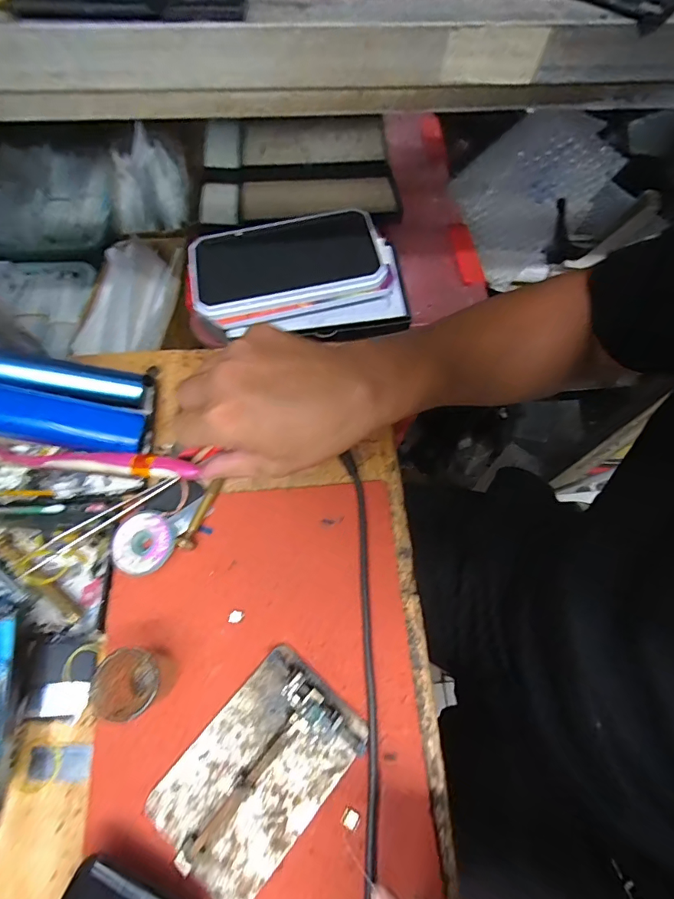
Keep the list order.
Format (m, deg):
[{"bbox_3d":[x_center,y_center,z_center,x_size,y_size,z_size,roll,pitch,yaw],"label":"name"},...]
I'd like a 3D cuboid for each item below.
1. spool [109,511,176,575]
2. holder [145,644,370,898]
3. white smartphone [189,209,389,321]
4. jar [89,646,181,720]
[{"bbox_3d":[-0.139,0.068,0.317,0.044,0.016,0.042,1,65,-2],"label":"spool"},{"bbox_3d":[-0.046,0.191,0.263,0.080,0.018,0.118,39,70,15],"label":"holder"},{"bbox_3d":[-0.049,-0.176,0.417,0.178,0.015,0.101,-8,68,-1],"label":"white smartphone"},{"bbox_3d":[-0.126,0.142,0.269,0.040,0.043,0.033,16,66,5],"label":"jar"}]

